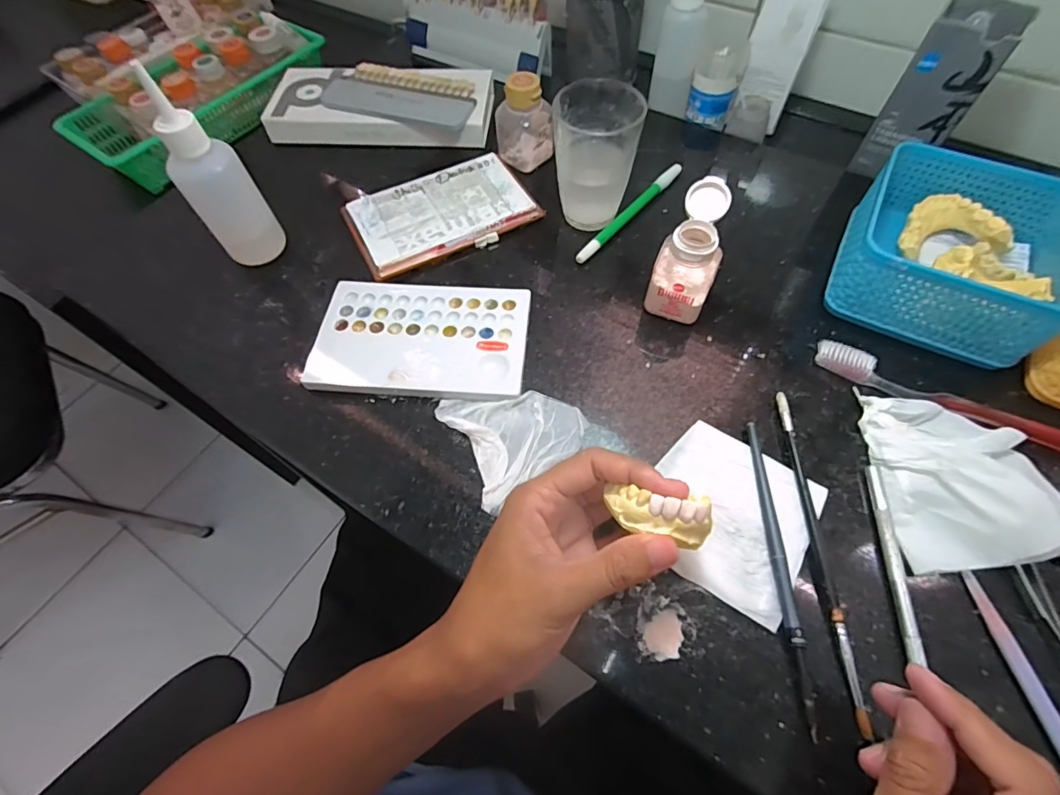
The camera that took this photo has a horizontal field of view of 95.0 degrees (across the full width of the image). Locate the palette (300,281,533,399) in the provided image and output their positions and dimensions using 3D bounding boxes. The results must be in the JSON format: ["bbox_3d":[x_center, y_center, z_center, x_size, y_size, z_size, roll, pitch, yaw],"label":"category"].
[{"bbox_3d":[-0.079,-0.045,0.361,0.152,0.012,0.095,4,60,4],"label":"palette"}]

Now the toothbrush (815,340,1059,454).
[{"bbox_3d":[0.286,0.007,0.321,0.188,0.011,0.023,26,64,16],"label":"toothbrush"}]

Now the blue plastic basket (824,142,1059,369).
[{"bbox_3d":[0.307,-0.104,0.352,0.128,0.068,0.134,25,64,15],"label":"blue plastic basket"}]

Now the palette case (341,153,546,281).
[{"bbox_3d":[-0.079,-0.163,0.422,0.150,0.009,0.096,-24,62,-12],"label":"palette case"}]

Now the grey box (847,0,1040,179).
[{"bbox_3d":[0.326,-0.240,0.397,0.056,0.125,0.052,36,67,20],"label":"grey box"}]

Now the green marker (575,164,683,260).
[{"bbox_3d":[0.087,-0.160,0.421,0.010,0.014,0.145,37,67,20],"label":"green marker"}]

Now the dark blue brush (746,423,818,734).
[{"bbox_3d":[0.142,0.093,0.277,0.010,0.007,0.165,2,60,3],"label":"dark blue brush"}]

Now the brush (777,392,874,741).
[{"bbox_3d":[0.168,0.082,0.281,0.008,0.010,0.185,0,60,2],"label":"brush"}]

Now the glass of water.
[{"bbox_3d":[0.052,-0.190,0.393,0.067,0.095,0.061,8,61,6],"label":"glass of water"}]

